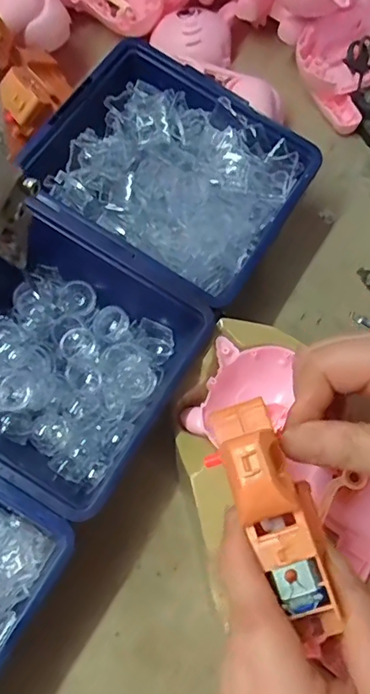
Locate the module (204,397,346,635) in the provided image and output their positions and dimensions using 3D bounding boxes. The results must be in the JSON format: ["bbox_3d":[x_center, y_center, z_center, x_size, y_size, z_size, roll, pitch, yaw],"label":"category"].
[{"bbox_3d":[0.034,0.062,0.190,0.028,0.026,0.083,-21,76,-7],"label":"module"}]

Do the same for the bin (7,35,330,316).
[{"bbox_3d":[-0.009,-0.121,0.354,0.170,0.062,0.126,33,74,12],"label":"bin"}]

